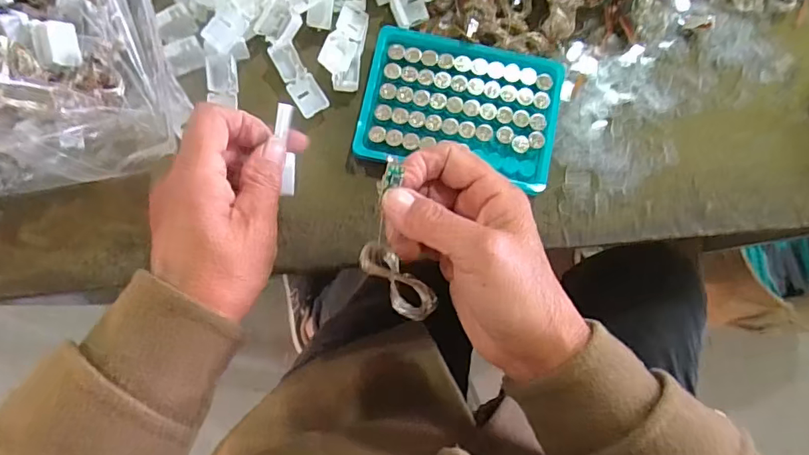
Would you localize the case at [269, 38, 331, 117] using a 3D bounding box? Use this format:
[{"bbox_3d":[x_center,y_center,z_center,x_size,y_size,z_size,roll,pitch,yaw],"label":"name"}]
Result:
[{"bbox_3d":[-0.072,-0.100,0.346,0.020,0.009,0.053,-32,84,-6],"label":"case"}]

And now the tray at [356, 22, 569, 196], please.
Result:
[{"bbox_3d":[0.038,-0.082,0.344,0.129,0.011,0.093,12,81,0],"label":"tray"}]

